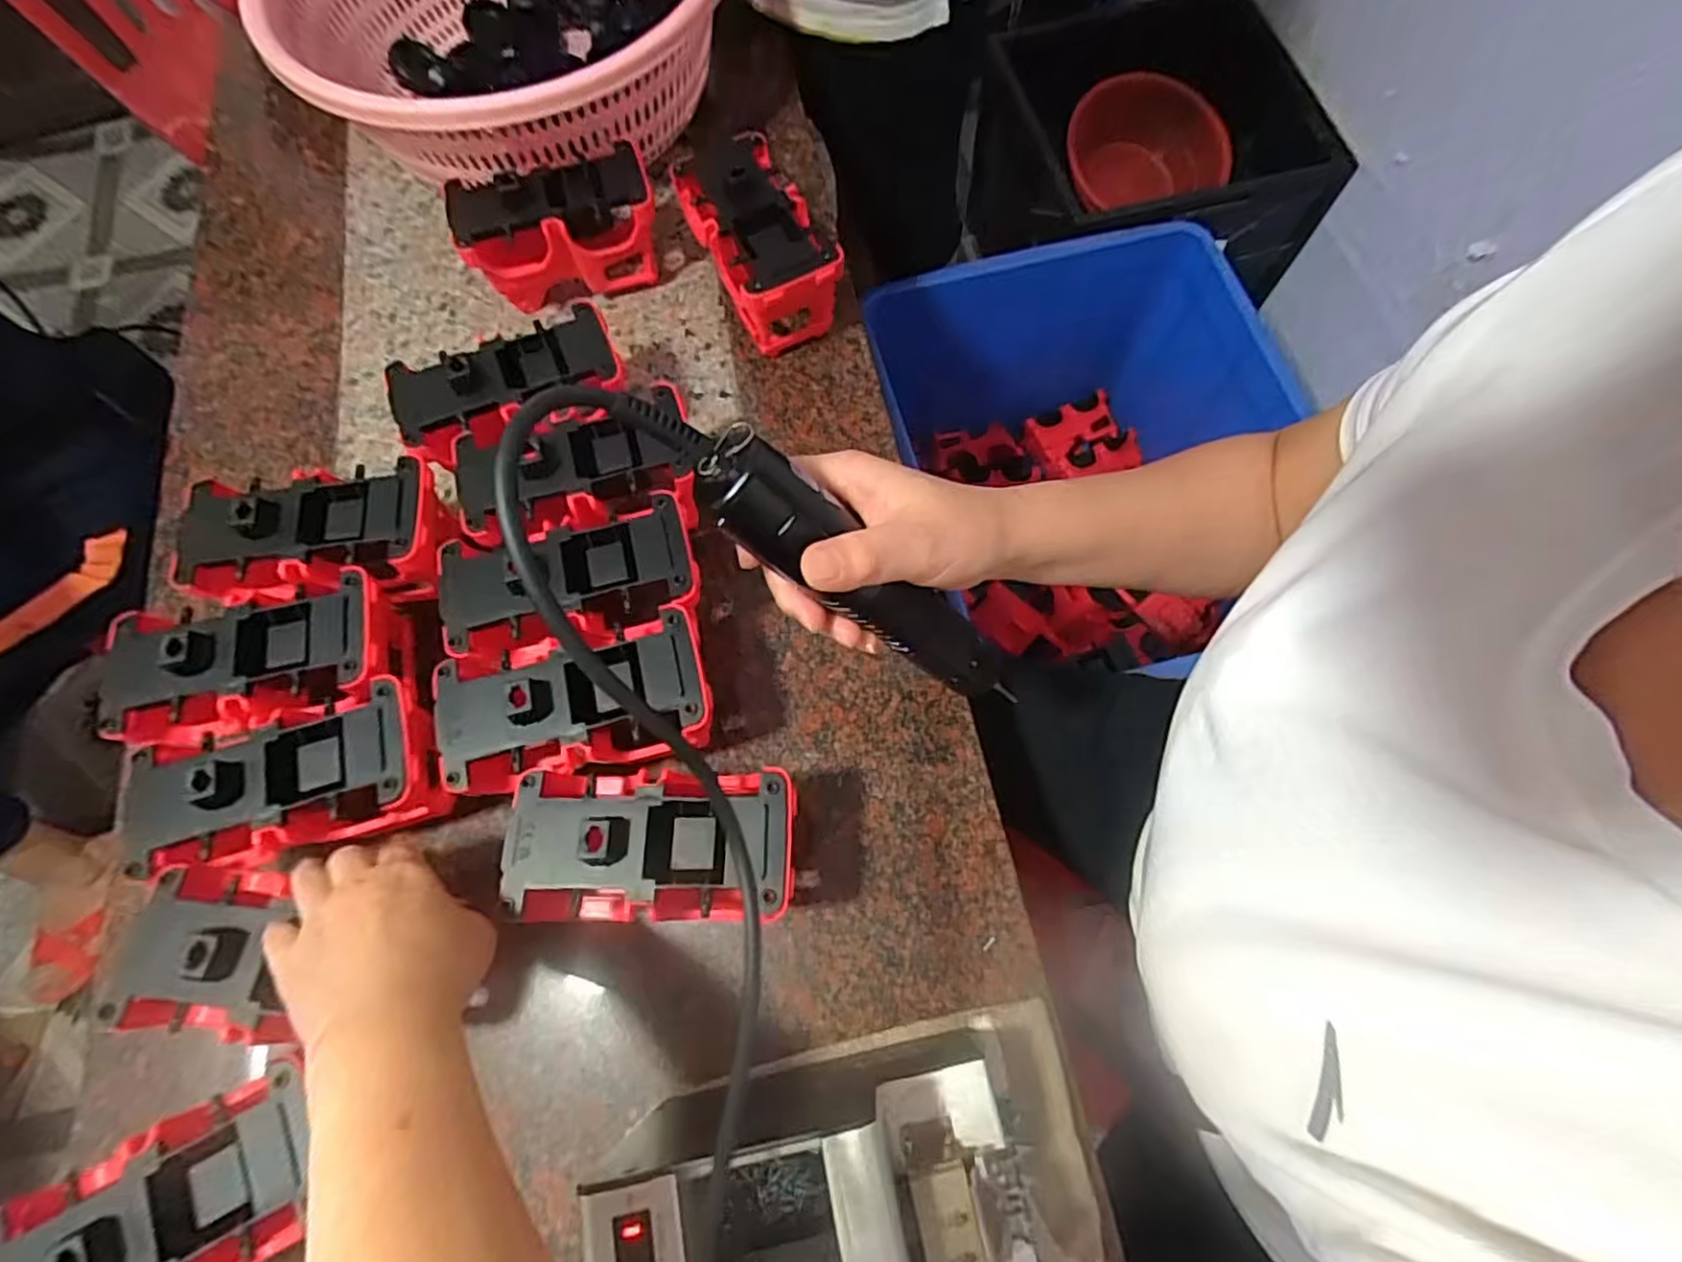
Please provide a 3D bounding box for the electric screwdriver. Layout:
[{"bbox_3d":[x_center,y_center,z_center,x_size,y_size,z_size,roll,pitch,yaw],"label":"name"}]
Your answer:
[{"bbox_3d":[0.017,-0.017,0.328,0.031,0.201,0.032,0,65,41],"label":"electric screwdriver"}]

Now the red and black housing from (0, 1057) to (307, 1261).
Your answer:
[{"bbox_3d":[-0.319,0.272,0.344,0.143,0.049,0.079,-28,71,-7],"label":"red and black housing"}]

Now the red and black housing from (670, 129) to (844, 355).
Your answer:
[{"bbox_3d":[-0.063,-0.299,0.575,0.077,0.101,0.146,-26,71,-7],"label":"red and black housing"}]

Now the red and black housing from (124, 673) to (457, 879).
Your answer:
[{"bbox_3d":[-0.312,0.084,0.414,0.166,0.056,0.089,-13,70,-2],"label":"red and black housing"}]

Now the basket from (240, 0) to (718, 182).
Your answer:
[{"bbox_3d":[-0.283,-0.517,0.631,0.365,0.150,0.353,-1,70,3],"label":"basket"}]

